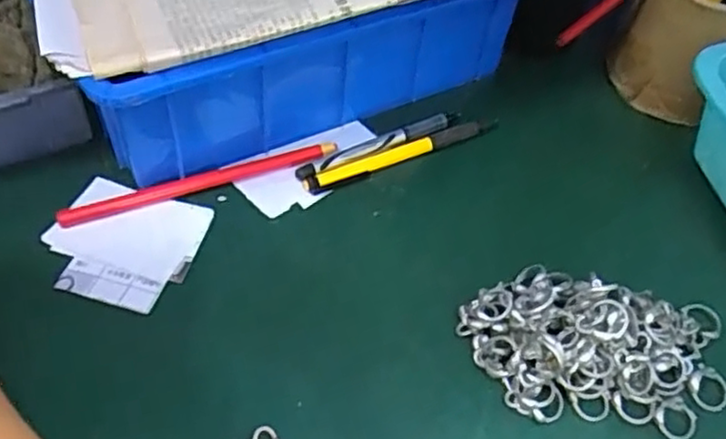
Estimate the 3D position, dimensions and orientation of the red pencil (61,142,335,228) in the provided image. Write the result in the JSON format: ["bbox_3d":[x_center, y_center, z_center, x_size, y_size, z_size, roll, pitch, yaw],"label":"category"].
[{"bbox_3d":[-0.096,-0.023,0.403,0.165,0.011,0.012,-15,53,-17],"label":"red pencil"}]

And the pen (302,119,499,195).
[{"bbox_3d":[0.027,-0.042,0.431,0.138,0.010,0.012,-20,55,-20],"label":"pen"}]

